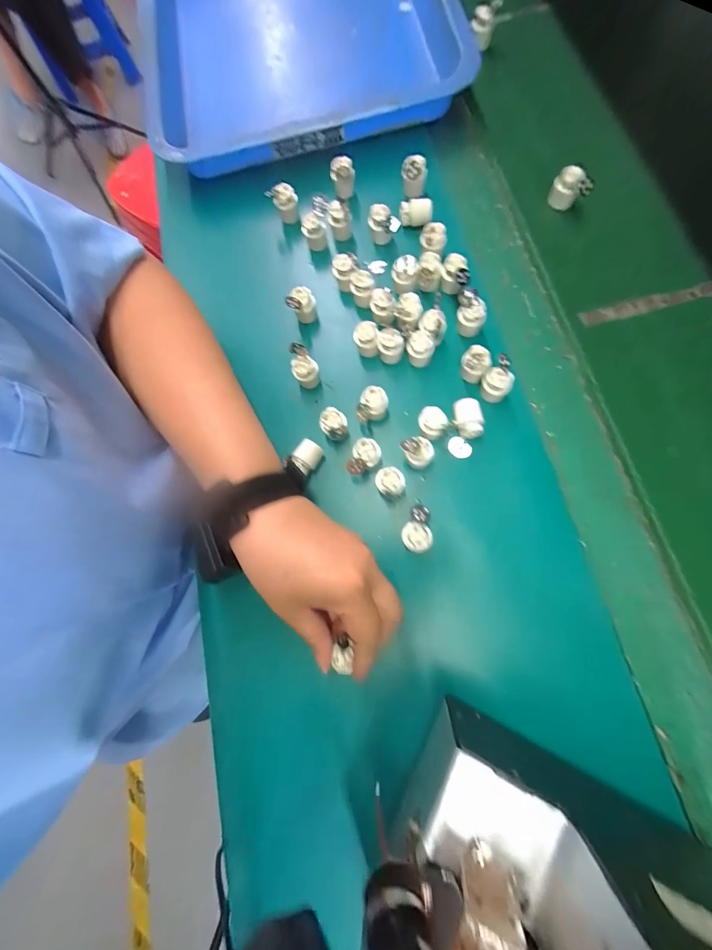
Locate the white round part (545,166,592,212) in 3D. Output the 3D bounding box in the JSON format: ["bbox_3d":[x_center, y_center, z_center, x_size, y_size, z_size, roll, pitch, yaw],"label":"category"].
[{"bbox_3d":[0.205,-0.275,0.340,0.032,0.034,0.022,27,79,11],"label":"white round part"}]

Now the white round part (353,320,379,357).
[{"bbox_3d":[0.008,-0.119,0.310,0.021,0.022,0.020,2,75,5],"label":"white round part"}]

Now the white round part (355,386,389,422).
[{"bbox_3d":[0.014,-0.057,0.293,0.023,0.019,0.025,12,76,8],"label":"white round part"}]

